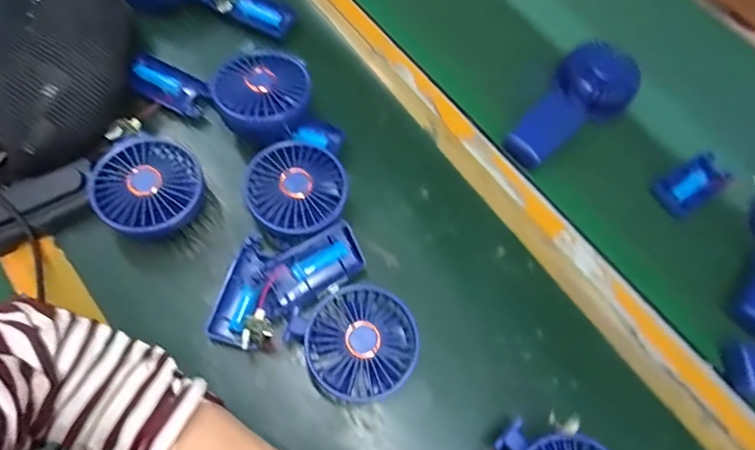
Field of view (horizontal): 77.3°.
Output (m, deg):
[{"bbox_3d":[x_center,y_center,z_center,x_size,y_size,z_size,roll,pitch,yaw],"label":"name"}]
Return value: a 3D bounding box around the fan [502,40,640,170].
[{"bbox_3d":[0.212,-0.131,0.516,0.160,0.035,0.074,-43,75,8],"label":"fan"}]

